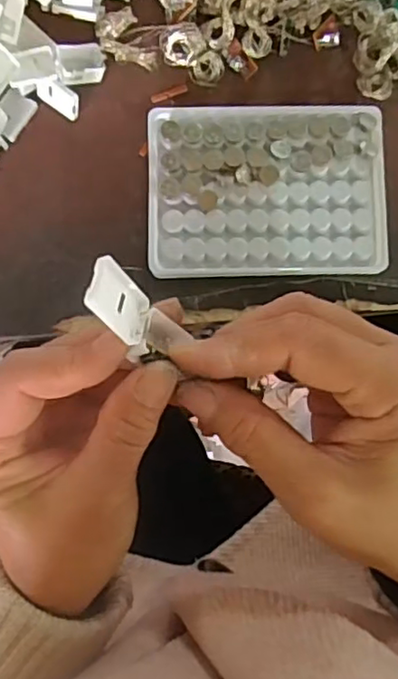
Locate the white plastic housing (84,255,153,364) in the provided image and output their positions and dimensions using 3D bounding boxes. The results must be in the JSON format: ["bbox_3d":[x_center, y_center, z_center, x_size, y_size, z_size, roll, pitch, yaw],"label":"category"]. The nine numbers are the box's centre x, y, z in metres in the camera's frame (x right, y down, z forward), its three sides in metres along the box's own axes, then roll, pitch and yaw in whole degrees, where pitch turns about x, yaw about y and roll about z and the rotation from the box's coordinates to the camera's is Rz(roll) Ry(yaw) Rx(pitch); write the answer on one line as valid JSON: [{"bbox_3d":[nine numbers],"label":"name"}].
[{"bbox_3d":[-0.026,-0.011,0.209,0.004,0.034,0.020,-2,55,33],"label":"white plastic housing"}]

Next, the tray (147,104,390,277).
[{"bbox_3d":[0.037,-0.083,0.346,0.129,0.020,0.095,-1,84,-1],"label":"tray"}]

